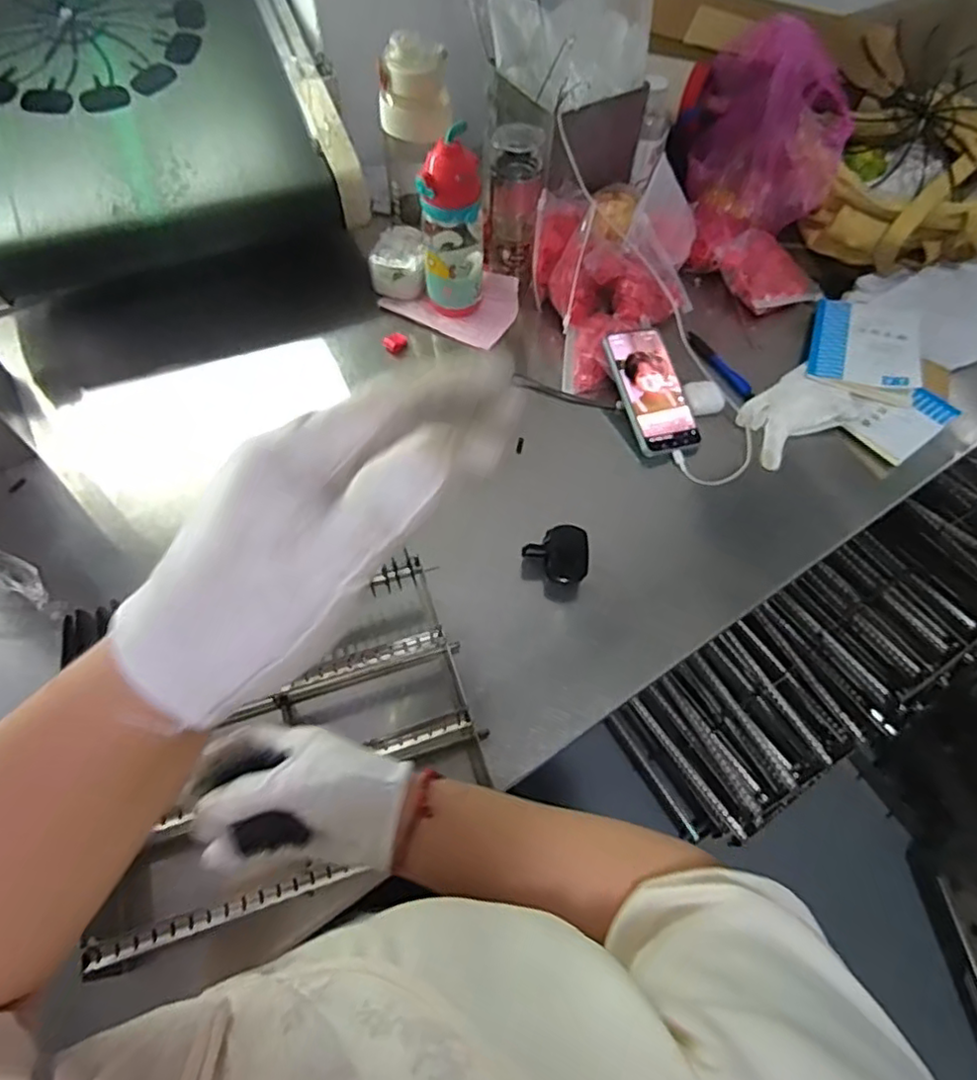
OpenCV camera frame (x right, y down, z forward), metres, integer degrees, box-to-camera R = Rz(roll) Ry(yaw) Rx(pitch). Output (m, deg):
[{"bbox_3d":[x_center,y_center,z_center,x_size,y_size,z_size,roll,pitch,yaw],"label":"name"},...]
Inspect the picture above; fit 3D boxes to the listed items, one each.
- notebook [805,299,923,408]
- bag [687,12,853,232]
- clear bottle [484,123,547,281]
[{"bbox_3d":[0.481,-0.246,0.812,0.127,0.019,0.166,18,60,12],"label":"notebook"},{"bbox_3d":[0.379,-0.550,0.863,0.185,0.188,0.191,18,62,8],"label":"bag"},{"bbox_3d":[0.032,-0.423,0.805,0.064,0.158,0.060,5,61,1],"label":"clear bottle"}]

